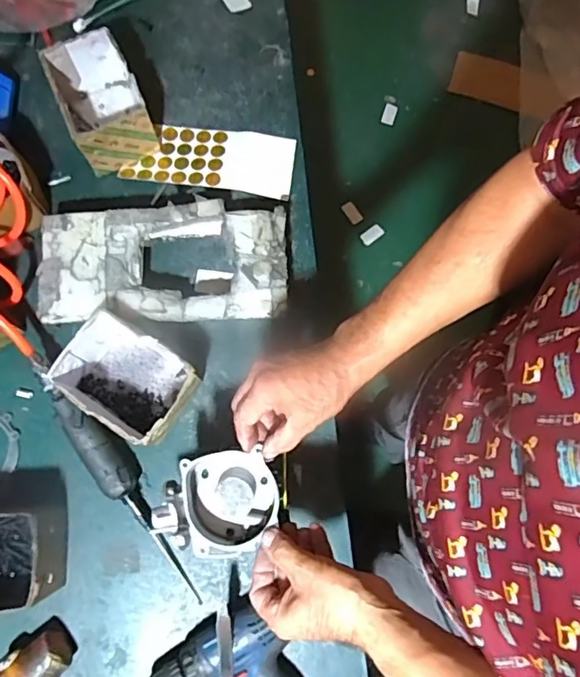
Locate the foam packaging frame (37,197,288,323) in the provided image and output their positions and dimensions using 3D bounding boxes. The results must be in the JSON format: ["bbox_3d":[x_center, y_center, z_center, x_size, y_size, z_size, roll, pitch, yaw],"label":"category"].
[{"bbox_3d":[-0.160,-0.095,0.708,0.310,0.072,0.160,-1,70,-1],"label":"foam packaging frame"}]

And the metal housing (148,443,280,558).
[{"bbox_3d":[-0.079,0.169,0.551,0.130,0.048,0.100,-7,70,-3],"label":"metal housing"}]

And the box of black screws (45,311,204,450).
[{"bbox_3d":[-0.198,0.054,0.666,0.156,0.107,0.118,29,72,9],"label":"box of black screws"}]

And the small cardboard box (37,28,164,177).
[{"bbox_3d":[-0.259,-0.327,0.741,0.107,0.110,0.156,-24,72,-9],"label":"small cardboard box"}]

